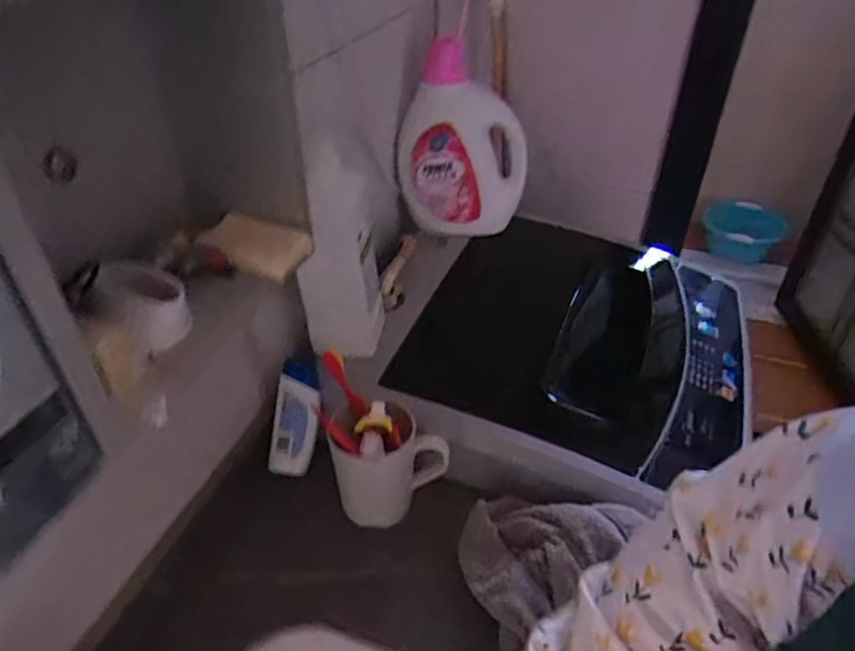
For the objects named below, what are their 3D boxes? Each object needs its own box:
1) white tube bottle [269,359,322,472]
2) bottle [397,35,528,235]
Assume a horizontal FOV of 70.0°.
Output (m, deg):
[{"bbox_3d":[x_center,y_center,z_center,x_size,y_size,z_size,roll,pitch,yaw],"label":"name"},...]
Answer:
[{"bbox_3d":[-0.150,0.104,0.693,0.048,0.021,0.123,4,83,4],"label":"white tube bottle"},{"bbox_3d":[0.053,-0.258,0.897,0.173,0.255,0.093,14,41,16],"label":"bottle"}]

